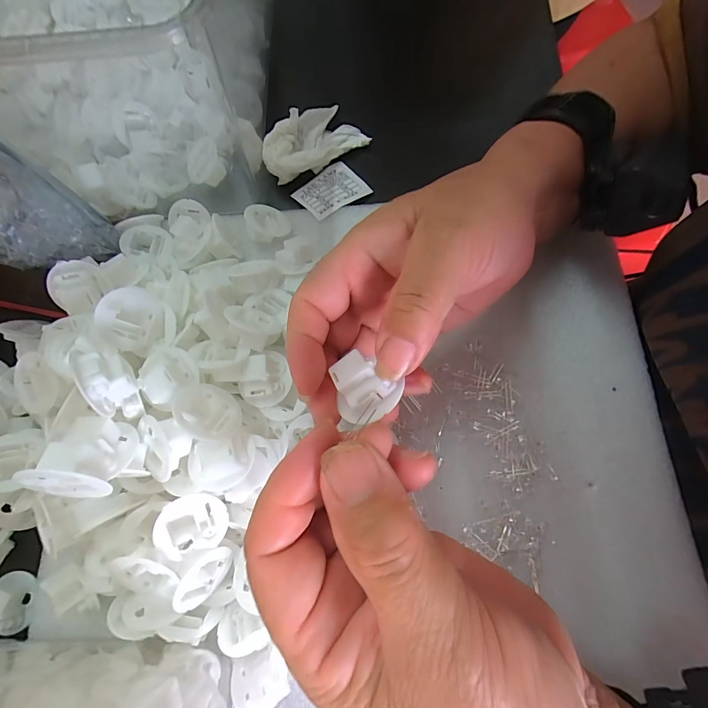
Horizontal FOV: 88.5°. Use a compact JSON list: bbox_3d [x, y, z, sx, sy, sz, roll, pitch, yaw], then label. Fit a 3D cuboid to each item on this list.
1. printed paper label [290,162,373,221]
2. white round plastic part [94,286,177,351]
[{"bbox_3d":[-0.019,-0.130,0.288,0.051,0.009,0.042,-37,76,-9],"label":"printed paper label"},{"bbox_3d":[-0.117,-0.018,0.196,0.011,0.036,0.033,16,94,37],"label":"white round plastic part"}]

